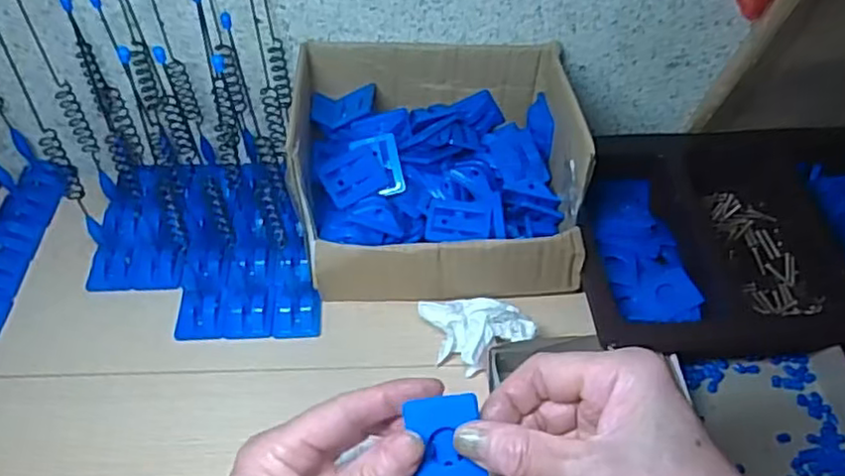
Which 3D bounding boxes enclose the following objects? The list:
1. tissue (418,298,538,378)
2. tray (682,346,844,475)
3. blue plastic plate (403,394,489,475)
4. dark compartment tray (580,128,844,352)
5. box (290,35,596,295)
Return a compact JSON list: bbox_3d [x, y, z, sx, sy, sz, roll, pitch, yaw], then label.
[{"bbox_3d":[0.040,0.066,0.478,0.073,0.029,0.059,-8,51,-7],"label":"tissue"},{"bbox_3d":[0.239,0.120,0.443,0.092,0.038,0.106,-4,51,-3],"label":"tray"},{"bbox_3d":[0.011,0.096,0.310,0.033,0.005,0.044,-9,88,5],"label":"blue plastic plate"},{"bbox_3d":[0.260,-0.009,0.533,0.290,0.038,0.197,-2,51,-2],"label":"dark compartment tray"},{"bbox_3d":[0.008,-0.053,0.501,0.200,0.103,0.160,-1,51,-1],"label":"box"}]

